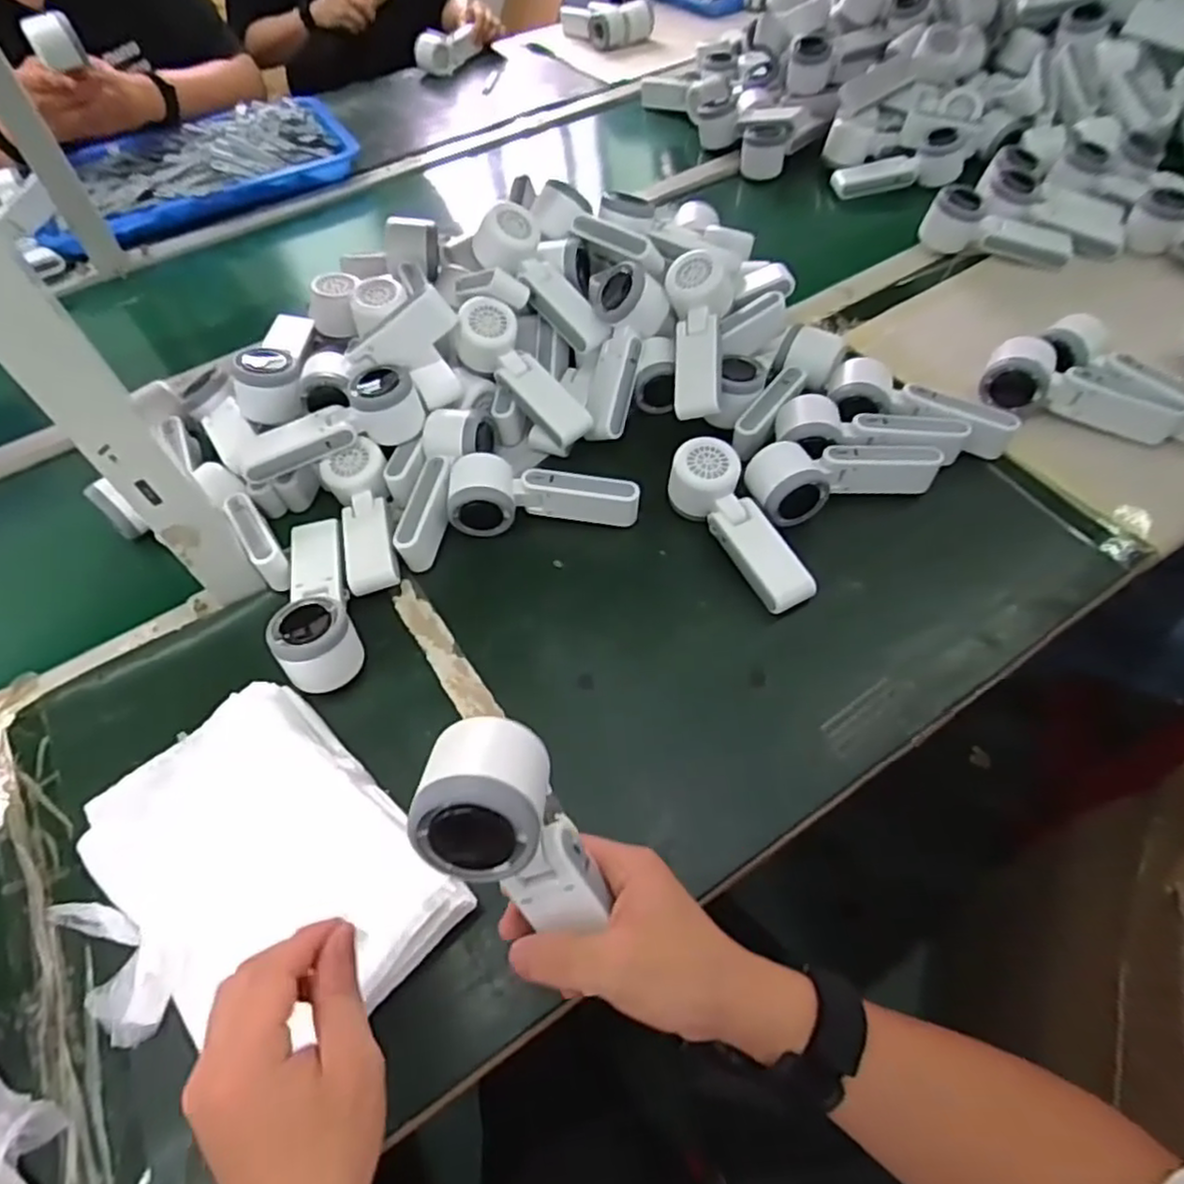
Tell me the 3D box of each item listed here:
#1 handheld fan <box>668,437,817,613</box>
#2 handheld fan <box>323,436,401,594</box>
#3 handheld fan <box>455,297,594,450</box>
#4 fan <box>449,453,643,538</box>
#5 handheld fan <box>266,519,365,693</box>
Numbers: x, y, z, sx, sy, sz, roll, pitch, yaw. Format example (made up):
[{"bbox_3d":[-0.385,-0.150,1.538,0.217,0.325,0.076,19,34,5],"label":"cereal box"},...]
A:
[{"bbox_3d":[0.128,-0.058,0.586,0.057,0.058,0.163,-28,60,-15],"label":"handheld fan"},{"bbox_3d":[-0.202,-0.062,0.610,0.057,0.046,0.154,-15,57,-7],"label":"handheld fan"},{"bbox_3d":[-0.067,-0.206,0.659,0.056,0.037,0.163,-41,89,-21],"label":"handheld fan"},{"bbox_3d":[-0.042,-0.086,0.618,0.167,0.049,0.060,-1,57,2],"label":"fan"},{"bbox_3d":[-0.227,0.001,0.559,0.059,0.052,0.163,-19,58,-9],"label":"handheld fan"}]

